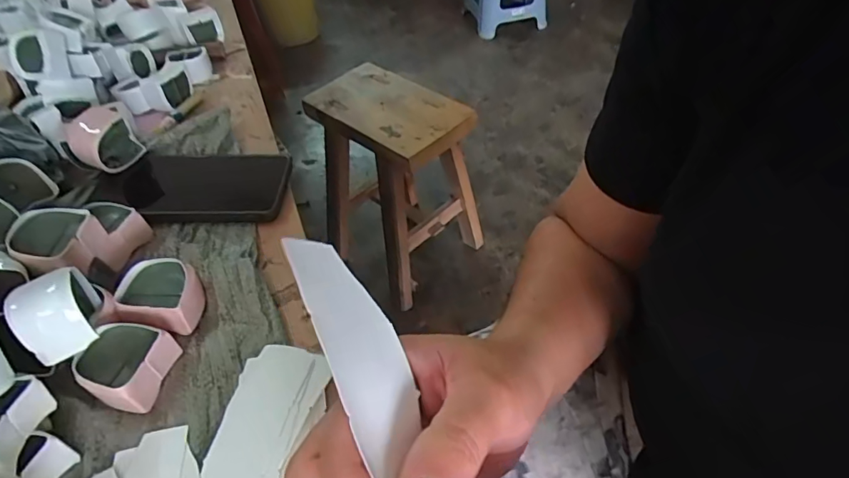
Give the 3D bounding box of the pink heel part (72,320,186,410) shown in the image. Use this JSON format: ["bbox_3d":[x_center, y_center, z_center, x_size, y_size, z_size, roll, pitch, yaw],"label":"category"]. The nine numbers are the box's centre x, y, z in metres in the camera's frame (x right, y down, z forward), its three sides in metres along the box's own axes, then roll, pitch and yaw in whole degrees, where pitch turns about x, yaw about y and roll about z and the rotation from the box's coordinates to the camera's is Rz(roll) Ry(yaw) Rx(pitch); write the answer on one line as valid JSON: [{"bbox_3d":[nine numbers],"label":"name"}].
[{"bbox_3d":[-0.183,0.075,0.303,0.038,0.031,0.046,8,47,12],"label":"pink heel part"}]

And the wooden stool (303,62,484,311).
[{"bbox_3d":[-0.053,-0.133,1.135,0.269,0.430,0.308,-36,54,-26],"label":"wooden stool"}]

